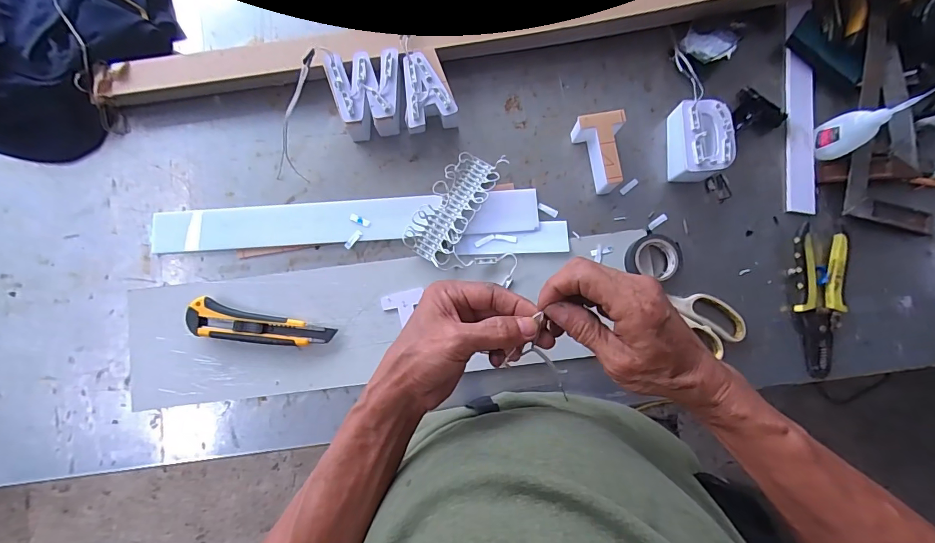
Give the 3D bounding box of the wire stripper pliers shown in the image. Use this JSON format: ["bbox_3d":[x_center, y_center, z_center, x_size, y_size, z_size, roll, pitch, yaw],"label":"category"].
[{"bbox_3d":[0.406,0.036,0.489,0.056,0.024,0.163,0,84,0],"label":"wire stripper pliers"}]

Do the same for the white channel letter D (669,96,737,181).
[{"bbox_3d":[0.269,-0.152,0.496,0.051,0.052,0.084,-1,84,0],"label":"white channel letter D"}]

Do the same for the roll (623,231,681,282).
[{"bbox_3d":[0.217,-0.017,0.497,0.058,0.022,0.055,0,84,0],"label":"roll"}]

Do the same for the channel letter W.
[{"bbox_3d":[-0.113,-0.208,0.504,0.081,0.046,0.089,-13,84,-2],"label":"channel letter W"}]

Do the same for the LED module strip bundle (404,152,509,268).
[{"bbox_3d":[-0.015,-0.080,0.498,0.058,0.023,0.143,32,84,3],"label":"LED module strip bundle"}]

